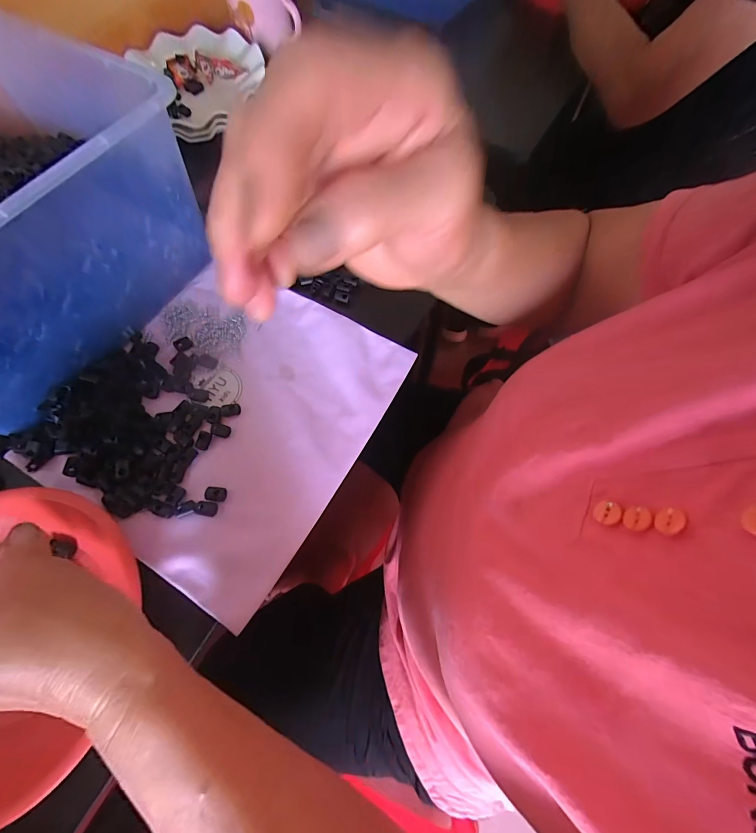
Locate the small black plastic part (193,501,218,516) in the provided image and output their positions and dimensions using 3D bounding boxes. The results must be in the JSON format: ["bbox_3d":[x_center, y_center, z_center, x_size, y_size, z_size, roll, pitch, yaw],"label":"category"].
[{"bbox_3d":[-0.134,0.072,0.284,0.017,0.004,0.011,8,68,3],"label":"small black plastic part"}]

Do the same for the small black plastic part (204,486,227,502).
[{"bbox_3d":[-0.130,0.062,0.290,0.017,0.004,0.011,9,68,4],"label":"small black plastic part"}]

